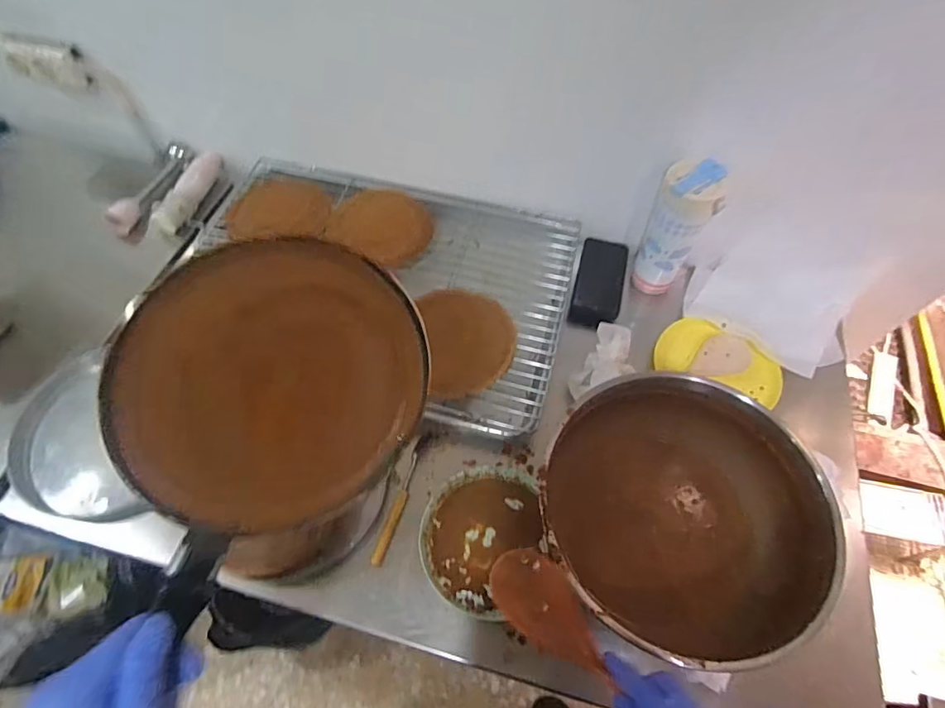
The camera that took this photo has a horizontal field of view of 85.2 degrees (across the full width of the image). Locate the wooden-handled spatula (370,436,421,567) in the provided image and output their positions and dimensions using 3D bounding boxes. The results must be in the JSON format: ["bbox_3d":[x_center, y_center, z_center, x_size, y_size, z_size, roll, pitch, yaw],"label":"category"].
[{"bbox_3d":[-0.095,0.192,0.682,0.016,0.009,0.172,14,60,8],"label":"wooden-handled spatula"}]

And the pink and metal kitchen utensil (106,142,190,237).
[{"bbox_3d":[-0.605,-0.316,0.970,0.042,0.034,0.219,16,60,9],"label":"pink and metal kitchen utensil"}]

